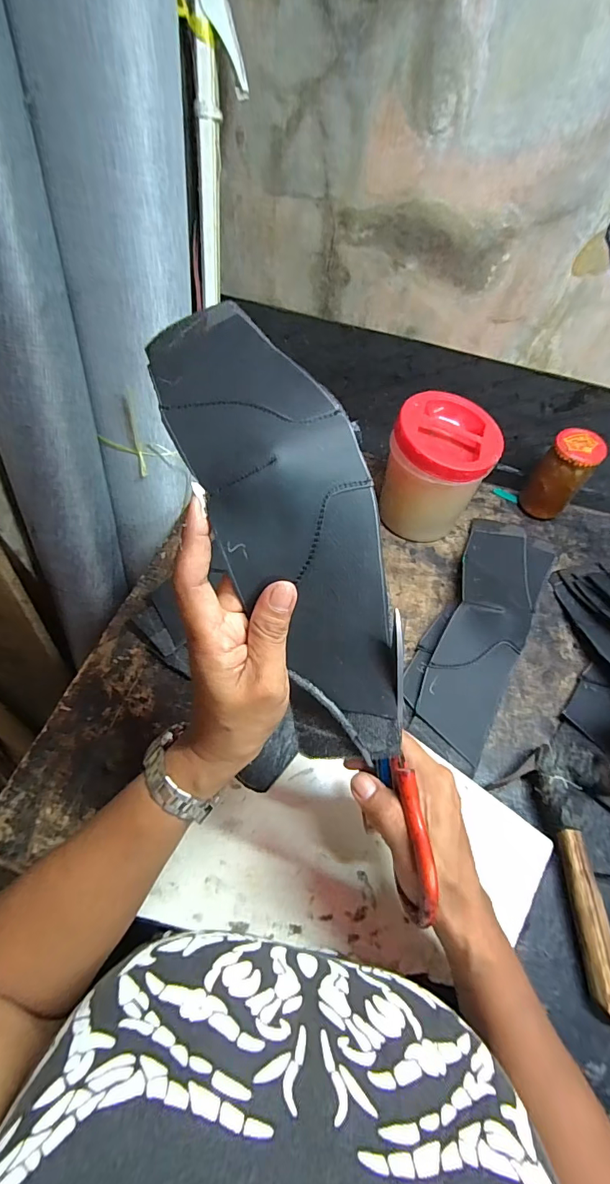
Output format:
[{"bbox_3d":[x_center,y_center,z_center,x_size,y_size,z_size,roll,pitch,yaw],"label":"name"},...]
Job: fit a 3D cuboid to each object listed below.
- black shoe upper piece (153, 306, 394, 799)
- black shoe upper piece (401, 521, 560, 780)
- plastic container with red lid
[{"bbox_3d":[-0.021,-0.043,0.250,0.091,0.104,0.296,-19,92,-16],"label":"black shoe upper piece"},{"bbox_3d":[0.206,0.029,0.498,0.103,0.041,0.325,29,60,14],"label":"black shoe upper piece"},{"bbox_3d":[0.160,-0.145,0.542,0.117,0.151,0.109,33,61,16],"label":"plastic container with red lid"}]

